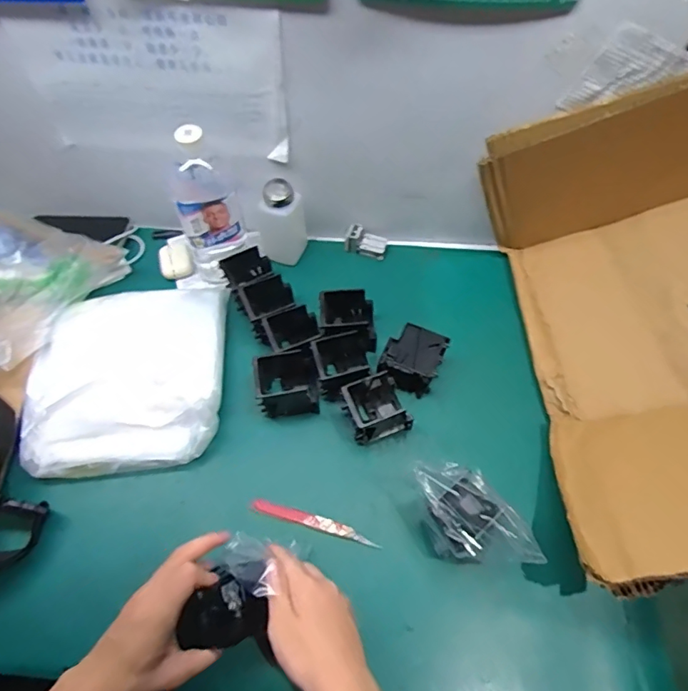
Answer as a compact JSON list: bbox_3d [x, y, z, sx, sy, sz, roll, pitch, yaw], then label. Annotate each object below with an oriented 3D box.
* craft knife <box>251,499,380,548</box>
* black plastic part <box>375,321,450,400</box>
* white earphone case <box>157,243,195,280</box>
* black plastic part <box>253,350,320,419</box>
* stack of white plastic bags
[{"bbox_3d":[-0.033,0.196,0.572,0.145,0.006,0.015,15,62,7],"label":"craft knife"},{"bbox_3d":[0.085,0.023,0.649,0.069,0.062,0.073,21,63,10],"label":"black plastic part"},{"bbox_3d":[-0.246,-0.124,0.749,0.048,0.017,0.059,-19,63,-11],"label":"white earphone case"},{"bbox_3d":[-0.068,0.050,0.630,0.078,0.070,0.064,-6,62,-4],"label":"black plastic part"},{"bbox_3d":[-0.267,0.028,0.632,0.227,0.078,0.241,-6,62,-4],"label":"stack of white plastic bags"}]

